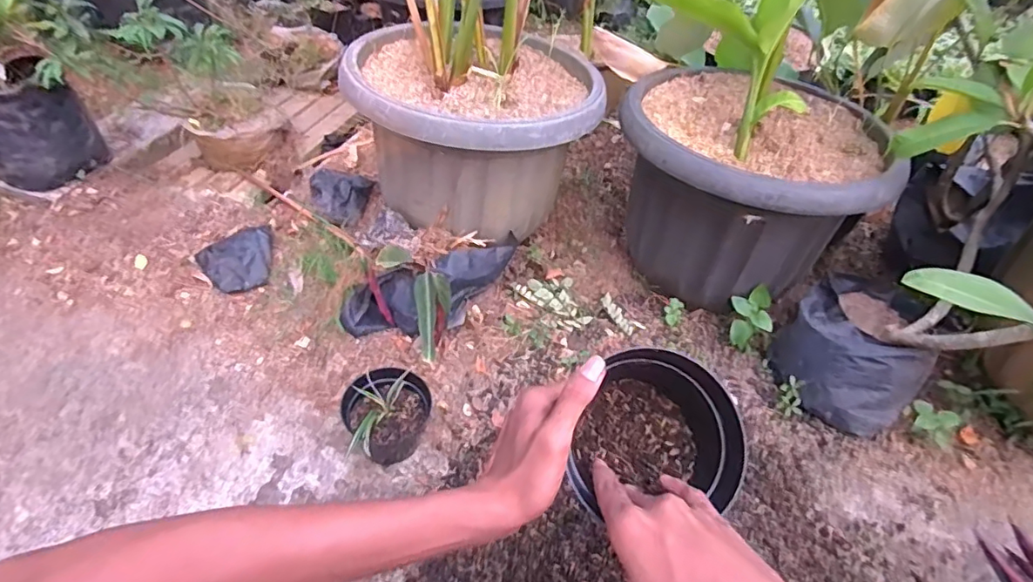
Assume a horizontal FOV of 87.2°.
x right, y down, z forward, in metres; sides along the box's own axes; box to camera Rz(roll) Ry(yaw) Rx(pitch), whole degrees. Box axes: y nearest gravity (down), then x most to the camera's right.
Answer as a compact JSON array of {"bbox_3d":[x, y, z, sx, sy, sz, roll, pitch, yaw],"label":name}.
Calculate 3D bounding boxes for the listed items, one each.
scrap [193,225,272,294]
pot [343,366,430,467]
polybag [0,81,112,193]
[{"bbox_3d":[-0.556,-0.072,1.110,0.154,0.046,0.140,-31,53,-32],"label":"scrap"},{"bbox_3d":[-0.204,0.191,0.825,0.134,0.114,0.110,-28,52,-30],"label":"pot"},{"bbox_3d":[-1.089,-0.354,1.238,0.225,0.249,0.178,-32,54,-33],"label":"polybag"}]

